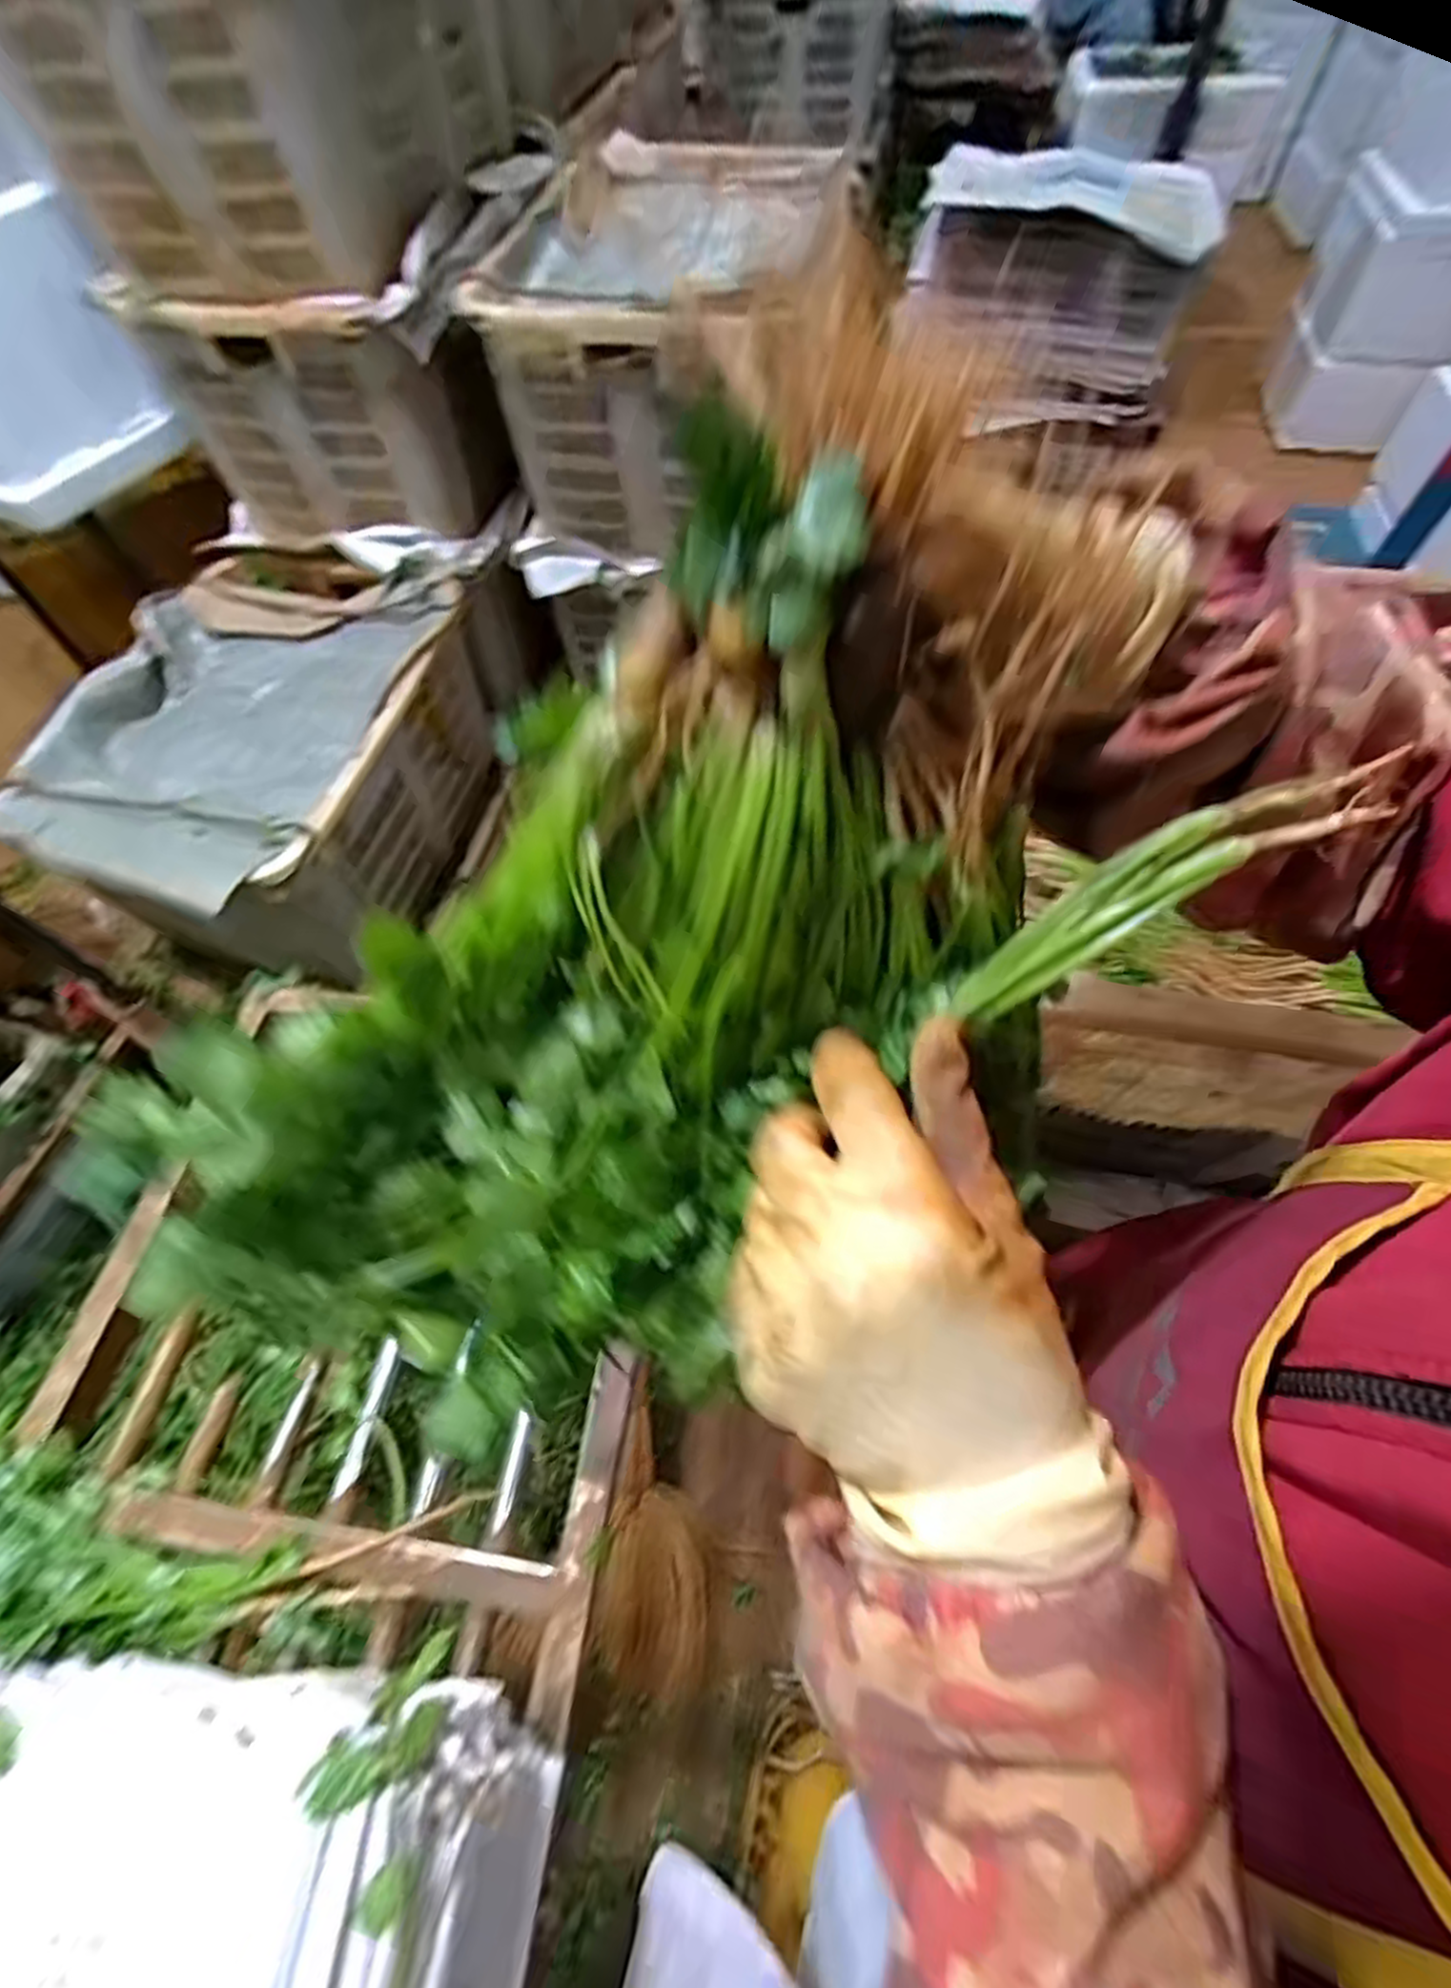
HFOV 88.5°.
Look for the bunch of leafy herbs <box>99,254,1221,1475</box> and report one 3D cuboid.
[{"bbox_3d":[-0.019,0.012,0.222,0.317,0.135,0.133,-47,65,15],"label":"bunch of leafy herbs"}]

